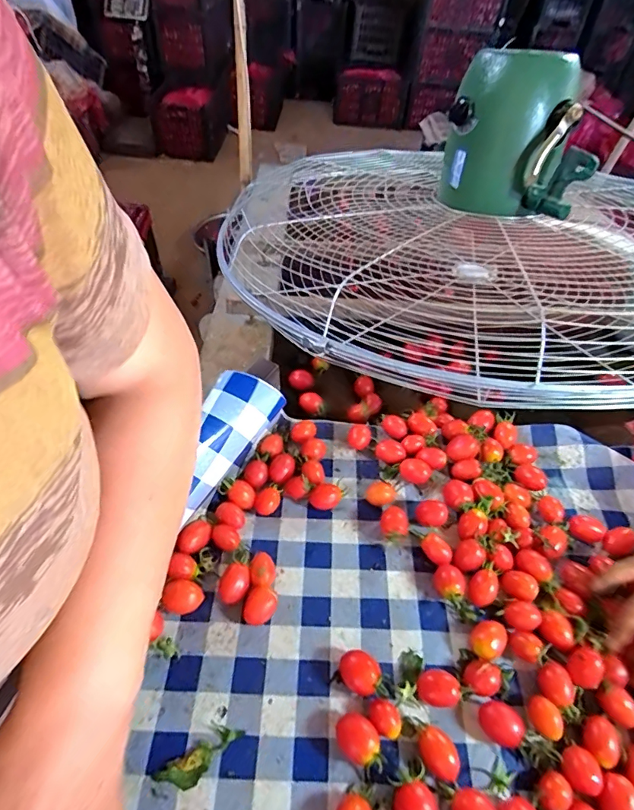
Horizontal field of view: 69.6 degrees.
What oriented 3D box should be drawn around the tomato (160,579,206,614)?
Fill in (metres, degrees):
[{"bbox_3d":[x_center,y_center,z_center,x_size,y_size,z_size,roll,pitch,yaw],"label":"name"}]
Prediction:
[{"bbox_3d":[-0.108,0.155,0.368,0.030,0.026,0.021,-13,53,-15],"label":"tomato"}]

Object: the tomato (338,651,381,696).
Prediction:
[{"bbox_3d":[0.031,0.201,0.342,0.031,0.018,0.025,33,56,20],"label":"tomato"}]

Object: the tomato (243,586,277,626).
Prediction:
[{"bbox_3d":[-0.047,0.165,0.370,0.024,0.018,0.028,29,54,18],"label":"tomato"}]

